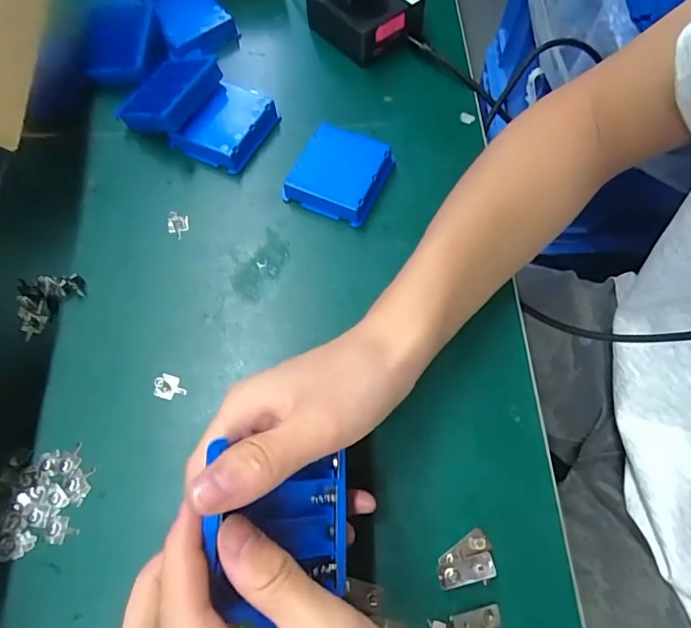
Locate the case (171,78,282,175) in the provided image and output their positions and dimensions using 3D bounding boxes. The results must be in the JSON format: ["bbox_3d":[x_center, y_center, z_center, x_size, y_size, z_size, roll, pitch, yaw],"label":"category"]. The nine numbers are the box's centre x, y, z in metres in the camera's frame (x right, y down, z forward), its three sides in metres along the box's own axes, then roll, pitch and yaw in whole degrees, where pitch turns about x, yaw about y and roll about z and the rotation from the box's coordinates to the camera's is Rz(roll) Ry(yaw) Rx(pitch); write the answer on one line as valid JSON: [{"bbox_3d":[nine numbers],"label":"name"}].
[{"bbox_3d":[-0.091,-0.150,0.377,0.057,0.025,0.073,24,68,10],"label":"case"}]

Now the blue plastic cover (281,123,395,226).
[{"bbox_3d":[-0.003,-0.104,0.356,0.063,0.019,0.069,23,68,10],"label":"blue plastic cover"}]

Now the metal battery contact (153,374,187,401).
[{"bbox_3d":[-0.109,0.045,0.298,0.020,0.004,0.015,13,67,5],"label":"metal battery contact"}]

